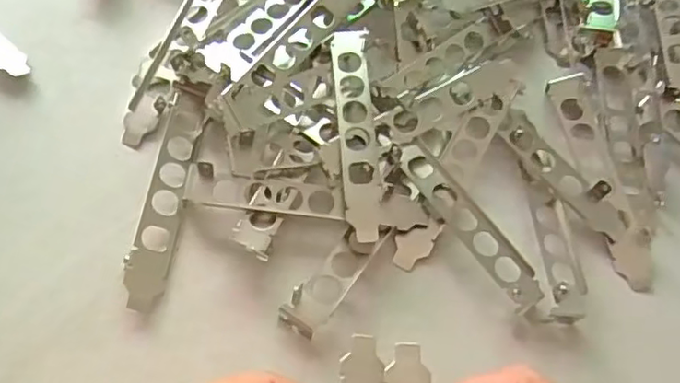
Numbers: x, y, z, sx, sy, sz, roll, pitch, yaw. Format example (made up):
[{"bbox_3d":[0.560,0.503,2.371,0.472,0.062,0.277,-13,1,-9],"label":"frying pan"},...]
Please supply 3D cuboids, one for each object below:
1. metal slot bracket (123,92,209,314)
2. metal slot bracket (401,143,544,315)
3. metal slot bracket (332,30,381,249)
[{"bbox_3d":[-0.085,0.003,0.305,0.021,0.010,0.112,10,67,1],"label":"metal slot bracket"},{"bbox_3d":[0.062,0.017,0.306,0.018,0.012,0.097,-32,72,-15],"label":"metal slot bracket"},{"bbox_3d":[0.009,-0.030,0.314,0.019,0.011,0.117,-2,67,-4],"label":"metal slot bracket"}]

